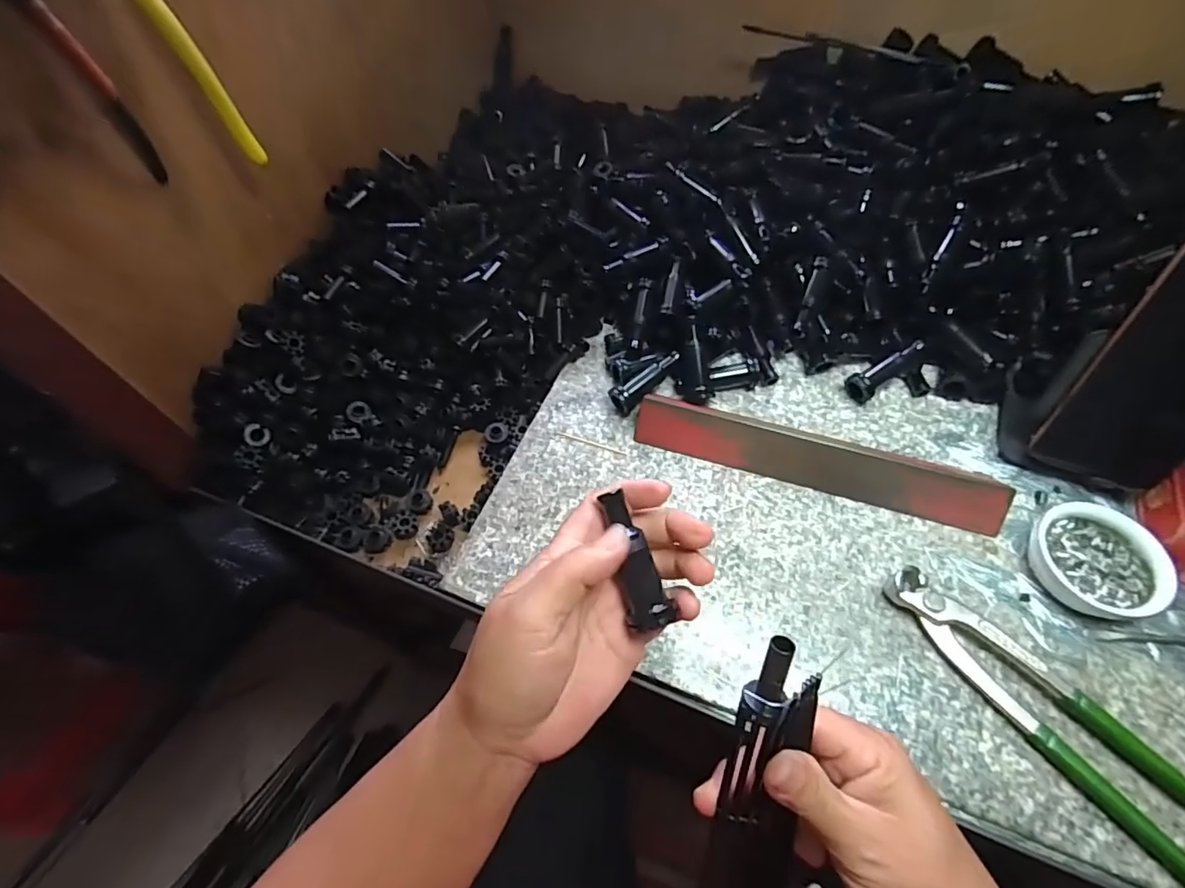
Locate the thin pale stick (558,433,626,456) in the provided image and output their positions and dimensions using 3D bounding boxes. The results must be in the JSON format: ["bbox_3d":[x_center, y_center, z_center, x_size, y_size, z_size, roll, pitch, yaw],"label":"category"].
[{"bbox_3d":[-0.001,-0.001,0.428,0.057,0.004,0.004,17,59,13],"label":"thin pale stick"}]

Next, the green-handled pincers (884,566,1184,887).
[{"bbox_3d":[0.260,0.147,0.308,0.044,0.015,0.193,-32,61,-17],"label":"green-handled pincers"}]

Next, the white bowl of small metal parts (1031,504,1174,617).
[{"bbox_3d":[0.324,0.074,0.349,0.064,0.027,0.071,-32,61,-17],"label":"white bowl of small metal parts"}]

